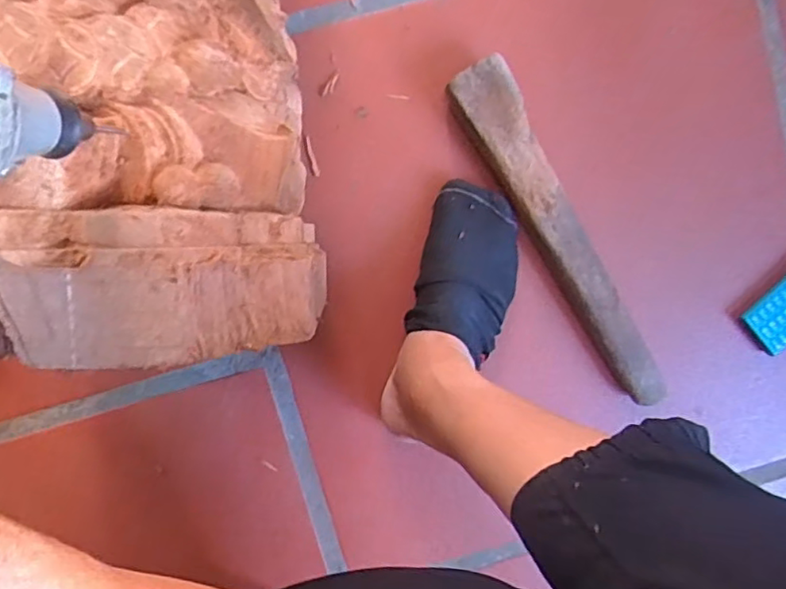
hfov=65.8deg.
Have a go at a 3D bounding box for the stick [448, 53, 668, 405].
[{"bbox_3d":[0.144,-0.047,0.529,0.050,0.032,0.321,-30,97,-1],"label":"stick"}]

